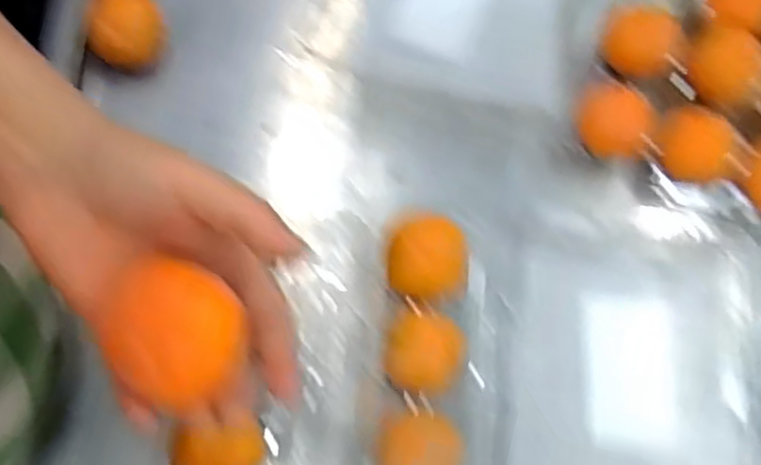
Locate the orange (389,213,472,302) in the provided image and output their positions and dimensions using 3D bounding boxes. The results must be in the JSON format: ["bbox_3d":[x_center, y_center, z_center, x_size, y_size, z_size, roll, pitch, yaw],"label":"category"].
[{"bbox_3d":[0.031,0.018,0.492,0.052,0.042,0.053,1,76,-3],"label":"orange"}]

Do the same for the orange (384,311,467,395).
[{"bbox_3d":[0.029,0.078,0.478,0.051,0.051,0.053,16,74,2],"label":"orange"}]

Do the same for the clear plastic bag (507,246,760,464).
[{"bbox_3d":[0.173,0.097,0.502,0.164,0.010,0.166,4,74,-1],"label":"clear plastic bag"}]

